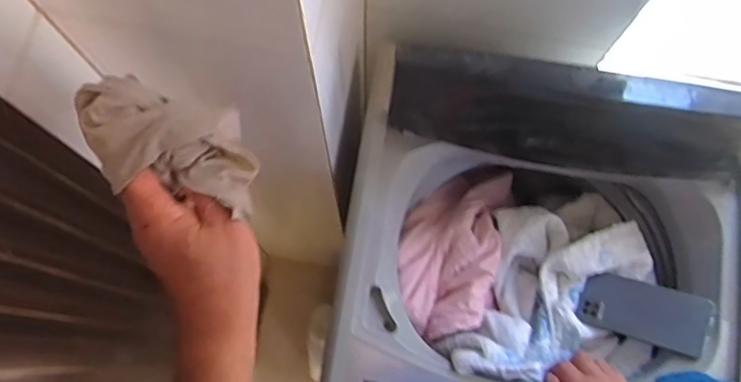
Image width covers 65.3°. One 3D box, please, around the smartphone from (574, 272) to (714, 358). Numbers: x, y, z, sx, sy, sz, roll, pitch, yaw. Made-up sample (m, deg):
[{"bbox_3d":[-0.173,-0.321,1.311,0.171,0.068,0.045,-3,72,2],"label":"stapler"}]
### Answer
[{"bbox_3d":[0.365,0.160,0.775,0.154,0.015,0.077,15,76,31],"label":"smartphone"}]

